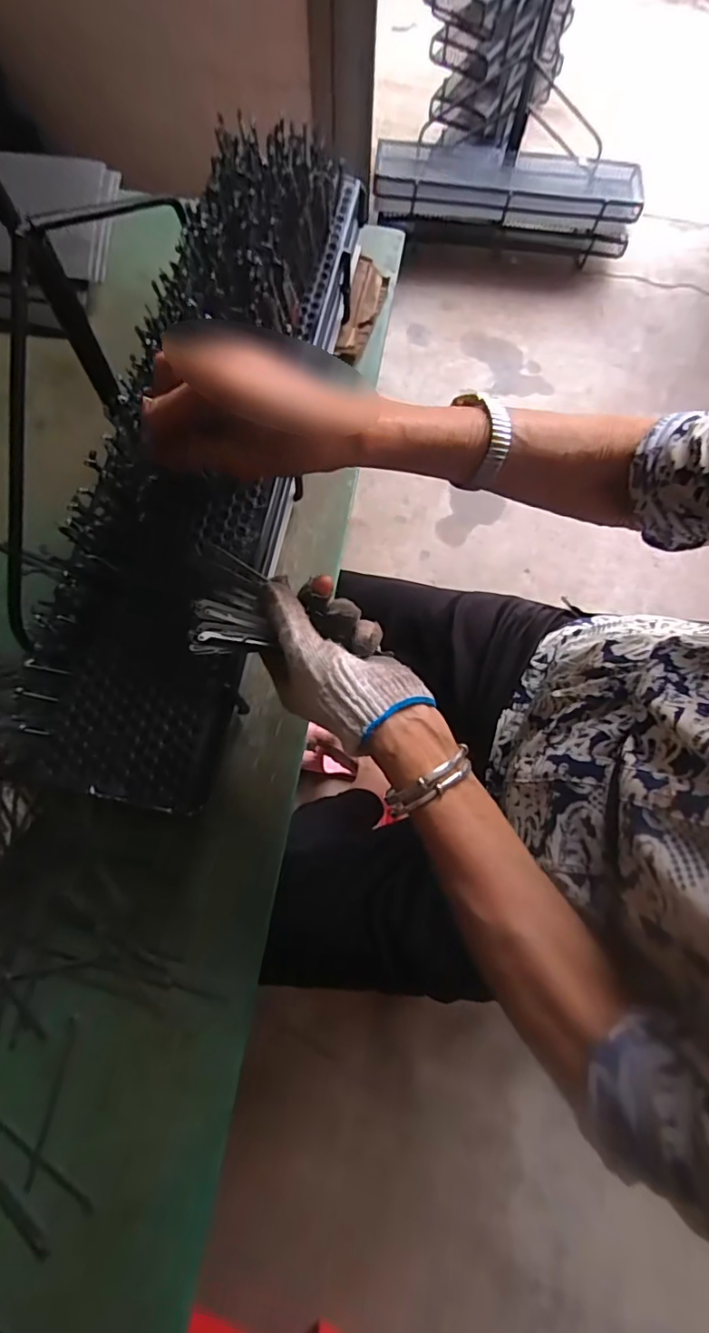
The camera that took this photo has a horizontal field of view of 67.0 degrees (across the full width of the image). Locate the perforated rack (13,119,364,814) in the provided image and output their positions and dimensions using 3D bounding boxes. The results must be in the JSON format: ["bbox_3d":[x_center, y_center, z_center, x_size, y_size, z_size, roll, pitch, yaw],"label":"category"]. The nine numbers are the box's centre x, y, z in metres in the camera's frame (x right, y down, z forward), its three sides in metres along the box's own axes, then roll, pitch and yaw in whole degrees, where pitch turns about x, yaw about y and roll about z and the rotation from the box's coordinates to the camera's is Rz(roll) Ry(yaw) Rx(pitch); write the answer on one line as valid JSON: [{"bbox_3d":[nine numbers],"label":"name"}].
[{"bbox_3d":[-0.115,-0.185,0.432,0.153,0.079,0.573,13,80,3],"label":"perforated rack"}]

